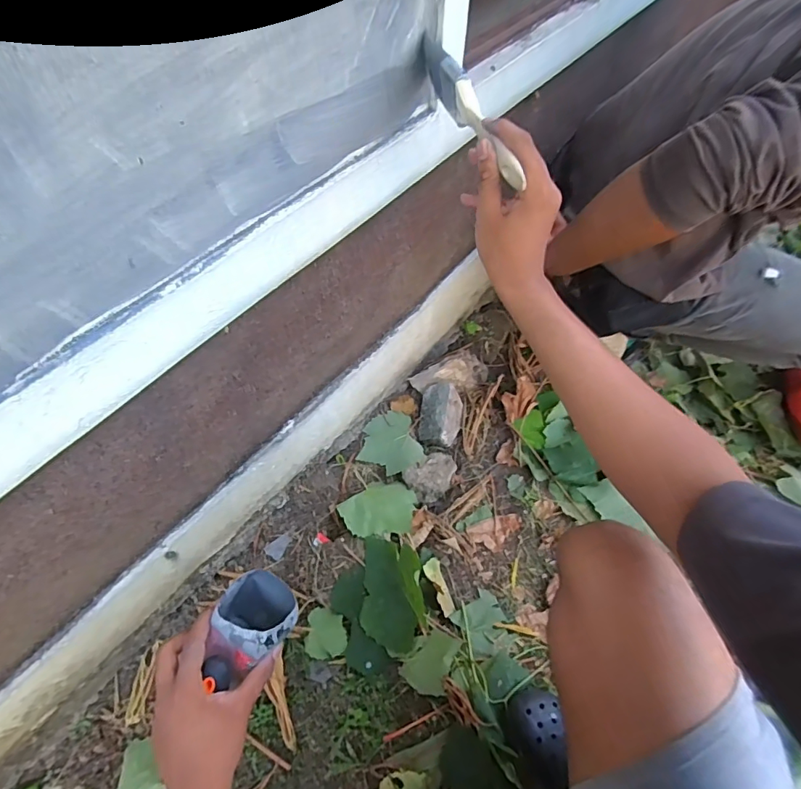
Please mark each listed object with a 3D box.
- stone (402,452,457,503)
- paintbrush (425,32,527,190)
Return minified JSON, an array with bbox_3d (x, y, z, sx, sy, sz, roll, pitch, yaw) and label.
[{"bbox_3d":[0.067,0.162,0.957,0.113,0.051,0.079,-31,64,-18],"label":"stone"},{"bbox_3d":[0.065,-0.268,0.456,0.014,0.047,0.203,-18,66,-12],"label":"paintbrush"}]

